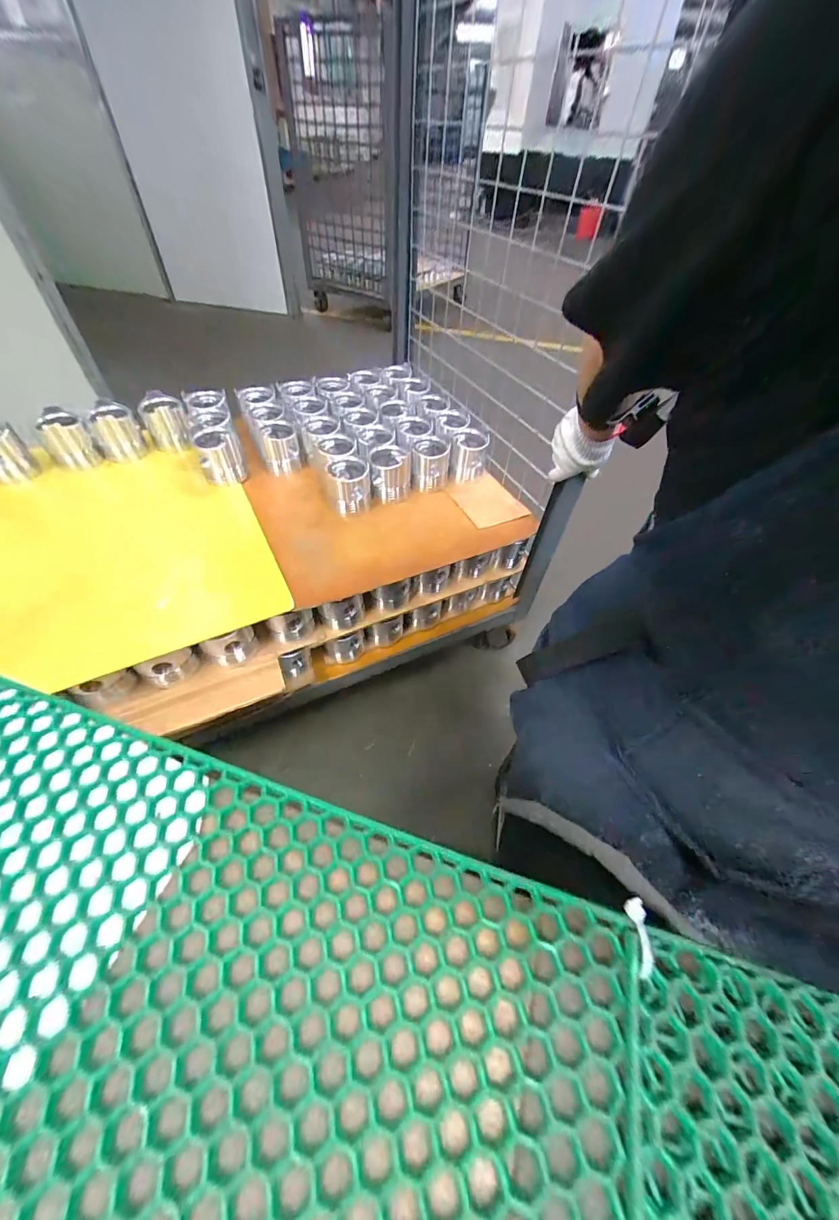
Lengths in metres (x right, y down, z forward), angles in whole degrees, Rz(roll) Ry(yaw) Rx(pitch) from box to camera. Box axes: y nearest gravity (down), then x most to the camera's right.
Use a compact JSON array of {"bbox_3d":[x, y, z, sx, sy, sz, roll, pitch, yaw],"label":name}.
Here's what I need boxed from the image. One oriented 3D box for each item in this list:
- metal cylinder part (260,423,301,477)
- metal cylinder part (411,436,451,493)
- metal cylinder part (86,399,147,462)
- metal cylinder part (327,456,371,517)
[{"bbox_3d":[-0.298,-0.342,0.845,0.073,0.084,0.068,-16,53,-16],"label":"metal cylinder part"},{"bbox_3d":[0.022,-0.312,0.844,0.075,0.087,0.094,3,50,-1],"label":"metal cylinder part"},{"bbox_3d":[-0.638,-0.377,0.829,0.084,0.092,0.082,-24,55,-21],"label":"metal cylinder part"},{"bbox_3d":[-0.138,-0.241,0.775,0.080,0.081,0.092,-6,51,-8],"label":"metal cylinder part"}]

